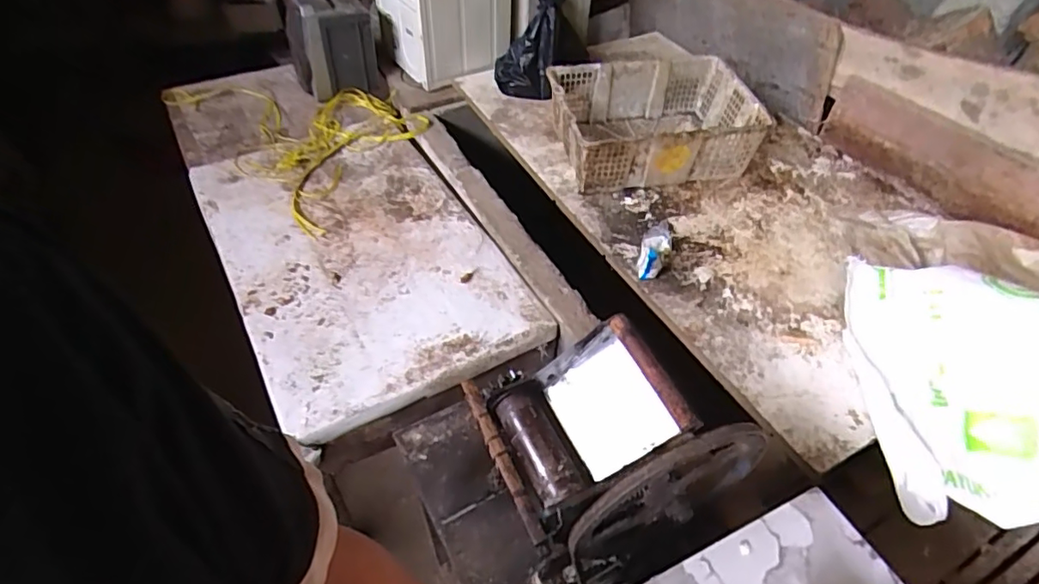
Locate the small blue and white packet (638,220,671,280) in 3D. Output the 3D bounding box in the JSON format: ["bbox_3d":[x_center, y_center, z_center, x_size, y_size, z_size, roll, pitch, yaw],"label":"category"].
[{"bbox_3d":[0.279,-0.079,1.190,0.057,0.056,0.126,14,47,14],"label":"small blue and white packet"}]

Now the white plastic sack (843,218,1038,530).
[{"bbox_3d":[0.847,0.182,0.868,0.664,0.212,0.432,18,48,17],"label":"white plastic sack"}]

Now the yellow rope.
[{"bbox_3d":[-0.518,-0.424,1.489,0.472,0.084,0.640,-33,54,-28],"label":"yellow rope"}]

